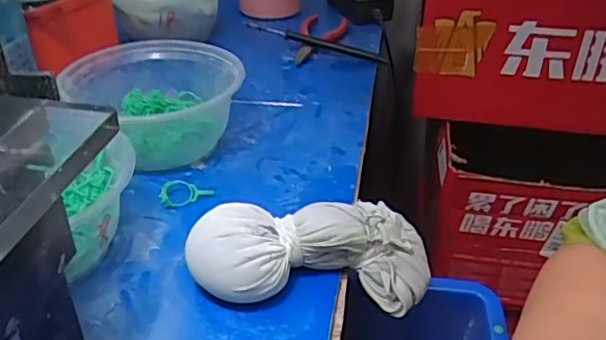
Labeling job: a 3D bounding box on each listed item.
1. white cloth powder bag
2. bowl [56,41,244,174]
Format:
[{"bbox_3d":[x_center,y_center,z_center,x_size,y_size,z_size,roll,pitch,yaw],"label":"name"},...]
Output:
[{"bbox_3d":[0.006,0.046,0.333,0.139,0.045,0.059,-2,35,-8],"label":"white cloth powder bag"},{"bbox_3d":[-0.114,-0.054,0.455,0.117,0.060,0.112,2,34,-2],"label":"bowl"}]

